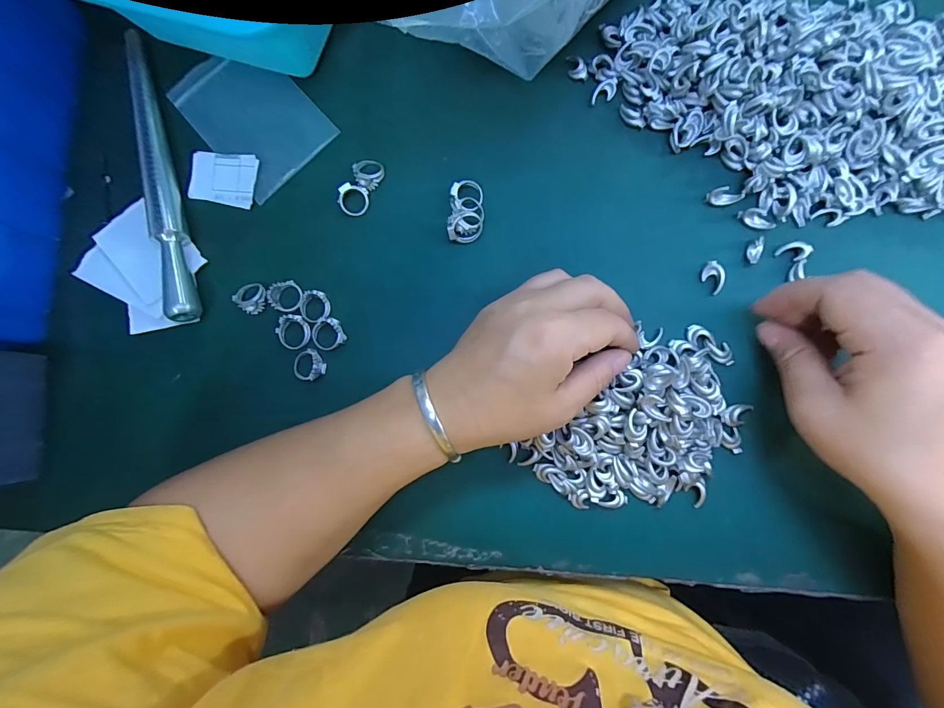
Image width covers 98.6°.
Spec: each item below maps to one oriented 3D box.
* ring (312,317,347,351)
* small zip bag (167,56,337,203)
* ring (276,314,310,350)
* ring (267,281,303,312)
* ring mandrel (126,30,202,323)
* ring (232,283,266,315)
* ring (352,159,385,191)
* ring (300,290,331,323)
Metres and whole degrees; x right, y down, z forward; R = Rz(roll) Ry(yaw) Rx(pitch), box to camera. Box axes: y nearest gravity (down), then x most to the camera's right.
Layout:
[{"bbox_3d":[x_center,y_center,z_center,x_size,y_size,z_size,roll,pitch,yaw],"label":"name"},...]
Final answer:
[{"bbox_3d":[-0.100,-0.013,0.281,0.023,0.010,0.021,-1,84,7],"label":"ring"},{"bbox_3d":[-0.164,-0.179,0.302,0.077,0.006,0.117,-42,81,1],"label":"small zip bag"},{"bbox_3d":[-0.125,-0.015,0.282,0.022,0.008,0.023,-1,84,7],"label":"ring"},{"bbox_3d":[-0.131,-0.040,0.286,0.024,0.007,0.022,-1,84,7],"label":"ring"},{"bbox_3d":[-0.228,-0.134,0.296,0.018,0.021,0.227,-16,82,5],"label":"ring mandrel"},{"bbox_3d":[-0.156,-0.040,0.287,0.021,0.008,0.021,-1,84,7],"label":"ring"},{"bbox_3d":[-0.074,-0.129,0.289,0.021,0.007,0.022,-1,84,7],"label":"ring"},{"bbox_3d":[-0.110,-0.033,0.282,0.020,0.008,0.020,-4,83,6],"label":"ring"}]

